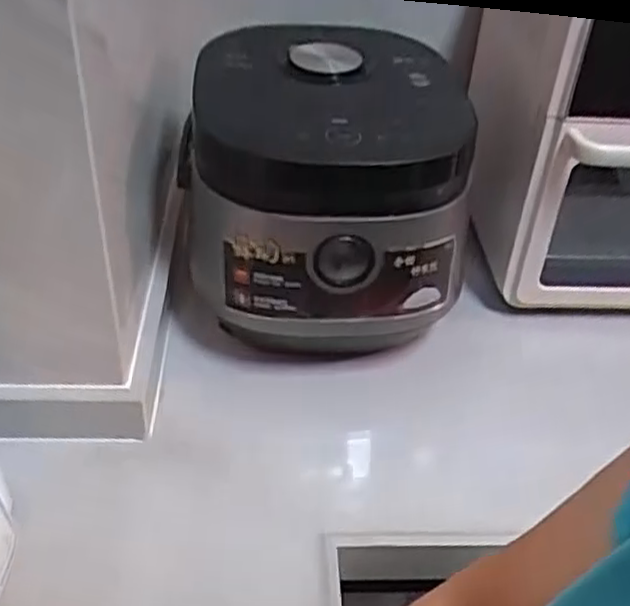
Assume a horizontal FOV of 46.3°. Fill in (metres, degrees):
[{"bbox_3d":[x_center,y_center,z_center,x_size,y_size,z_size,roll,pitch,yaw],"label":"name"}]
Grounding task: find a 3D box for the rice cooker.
[{"bbox_3d":[0.002,-0.100,0.745,0.255,0.212,0.246,-2,38,-7],"label":"rice cooker"}]

